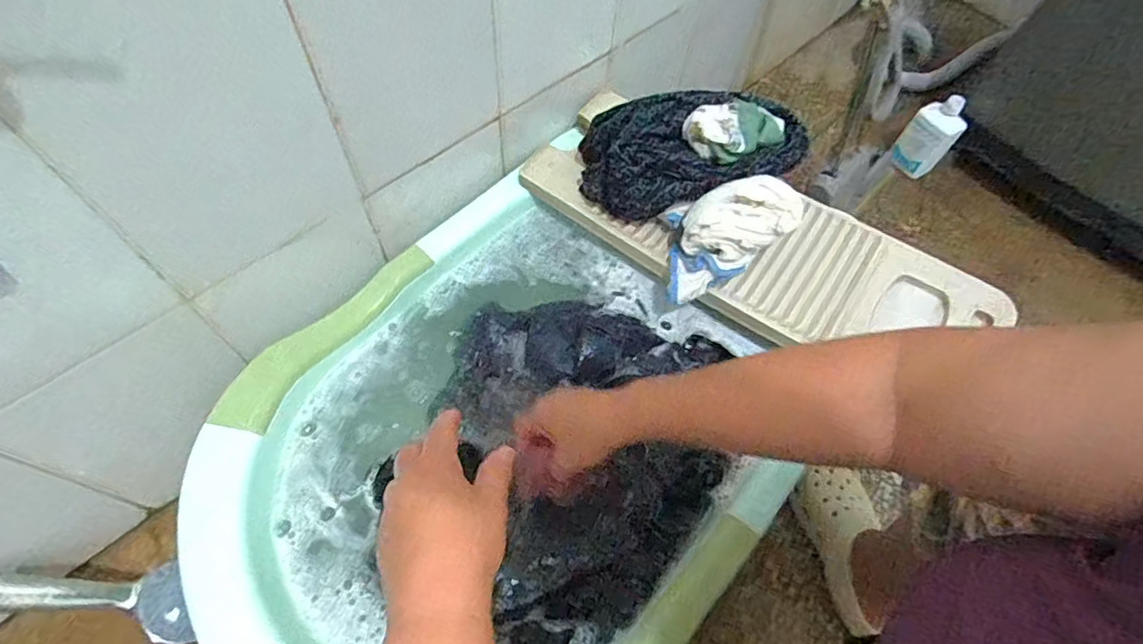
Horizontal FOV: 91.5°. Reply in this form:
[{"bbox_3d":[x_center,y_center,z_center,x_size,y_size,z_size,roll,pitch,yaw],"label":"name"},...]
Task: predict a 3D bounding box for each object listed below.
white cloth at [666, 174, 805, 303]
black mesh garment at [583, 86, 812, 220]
[{"bbox_3d":[0.176,-0.101,0.631,0.157,0.094,0.085,-20,64,-15],"label":"white cloth"},{"bbox_3d":[0.131,-0.183,0.648,0.242,0.115,0.128,12,60,3],"label":"black mesh garment"}]

